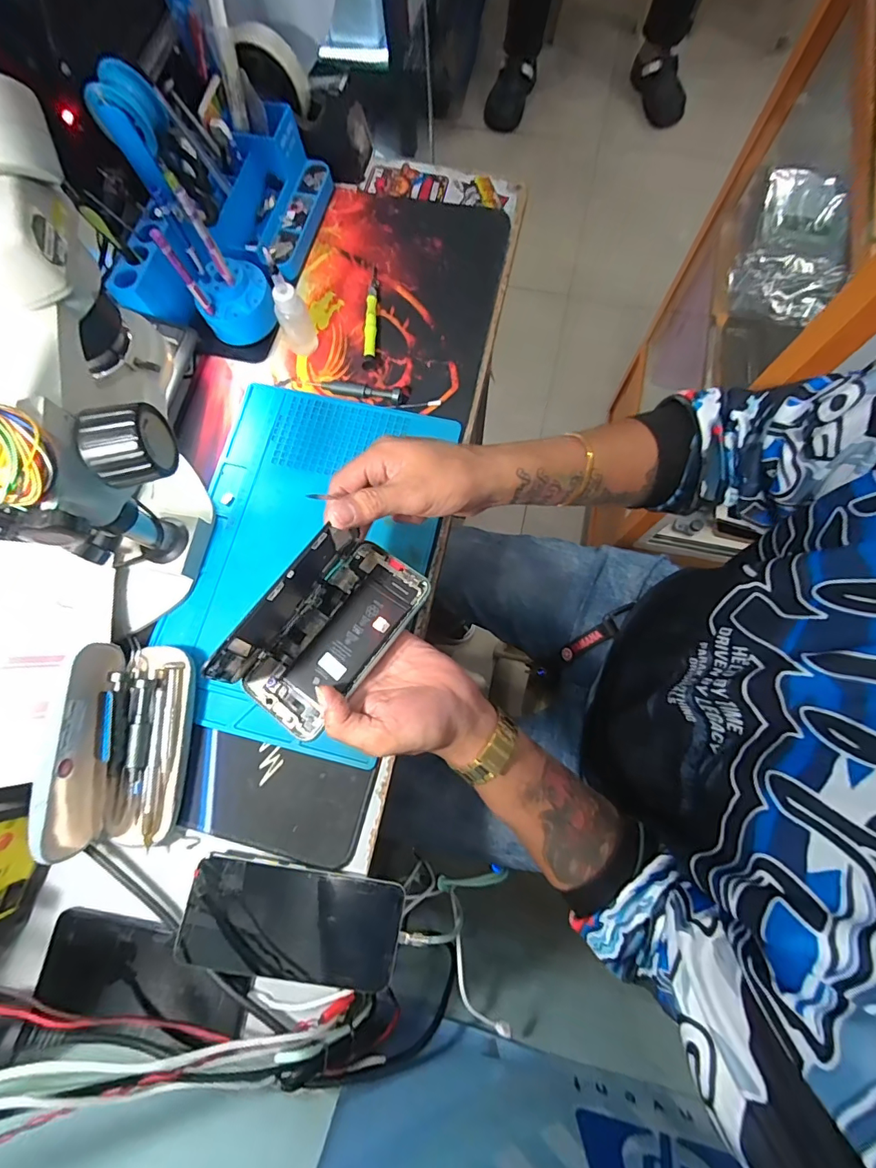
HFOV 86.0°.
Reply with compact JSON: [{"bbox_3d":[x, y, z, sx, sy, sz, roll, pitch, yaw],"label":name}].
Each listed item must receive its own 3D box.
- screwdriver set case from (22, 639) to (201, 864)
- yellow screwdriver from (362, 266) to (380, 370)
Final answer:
[{"bbox_3d":[-0.259,0.131,0.383,0.084,0.069,0.159,0,76,2],"label":"screwdriver set case"},{"bbox_3d":[-0.072,-0.293,0.512,0.013,0.011,0.134,0,76,2],"label":"yellow screwdriver"}]

